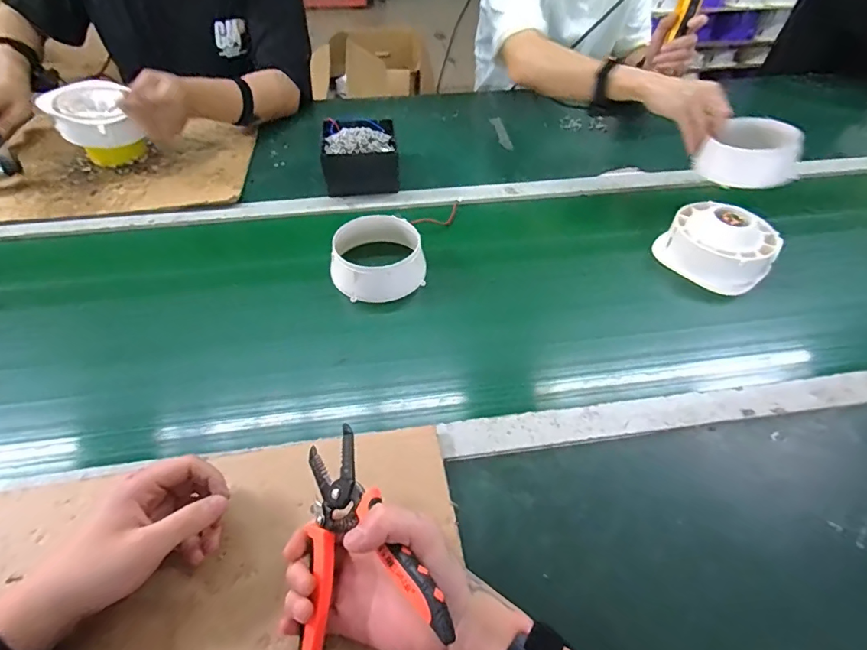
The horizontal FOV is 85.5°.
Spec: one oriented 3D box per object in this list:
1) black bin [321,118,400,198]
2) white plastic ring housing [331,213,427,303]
[{"bbox_3d":[-0.122,-0.279,0.777,0.121,0.075,0.128,-7,47,-5],"label":"black bin"},{"bbox_3d":[-0.073,-0.091,0.627,0.118,0.065,0.102,-4,47,-2],"label":"white plastic ring housing"}]

